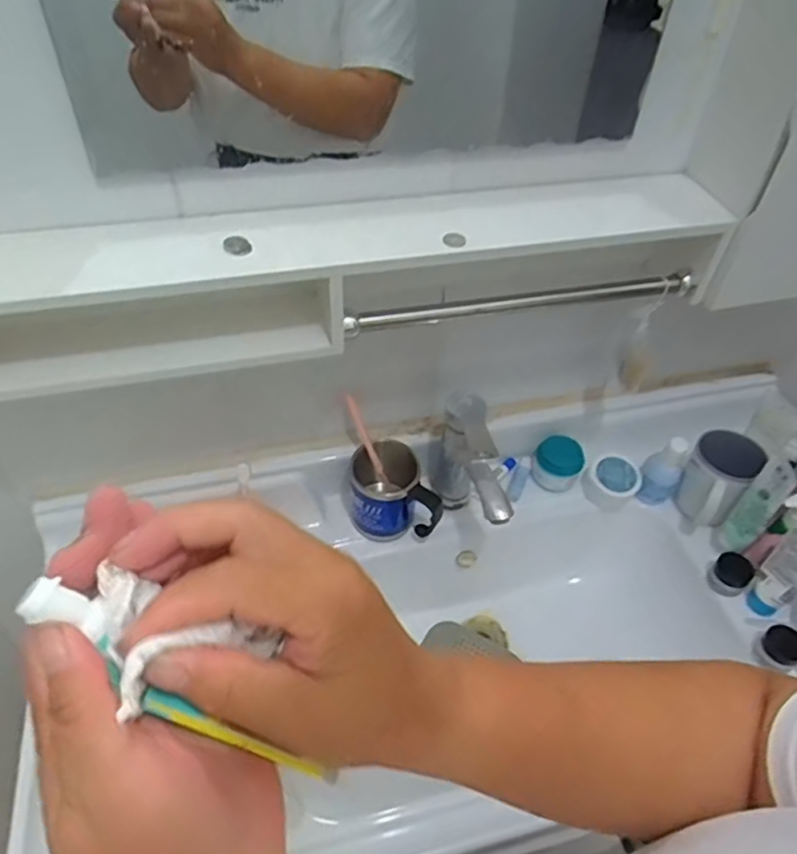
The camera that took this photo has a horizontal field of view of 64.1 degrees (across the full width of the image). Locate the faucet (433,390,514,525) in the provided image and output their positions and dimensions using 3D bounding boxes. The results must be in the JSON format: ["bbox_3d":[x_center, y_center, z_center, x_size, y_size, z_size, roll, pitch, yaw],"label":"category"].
[{"bbox_3d":[0.086,0.058,0.753,0.046,0.180,0.152,-13,48,-15],"label":"faucet"}]

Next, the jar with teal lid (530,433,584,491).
[{"bbox_3d":[0.215,0.050,0.862,0.064,0.054,0.060,1,46,-1],"label":"jar with teal lid"}]

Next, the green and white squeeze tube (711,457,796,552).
[{"bbox_3d":[0.423,0.095,0.746,0.034,0.157,0.049,-2,46,-7],"label":"green and white squeeze tube"}]

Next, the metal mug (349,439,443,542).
[{"bbox_3d":[-0.006,0.089,0.801,0.114,0.126,0.072,4,46,1],"label":"metal mug"}]

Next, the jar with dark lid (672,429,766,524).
[{"bbox_3d":[0.404,0.064,0.813,0.073,0.104,0.073,1,46,-1],"label":"jar with dark lid"}]

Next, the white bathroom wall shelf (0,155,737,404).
[{"bbox_3d":[-0.054,-0.140,0.595,0.739,0.142,0.136,-12,48,-13],"label":"white bathroom wall shelf"}]

